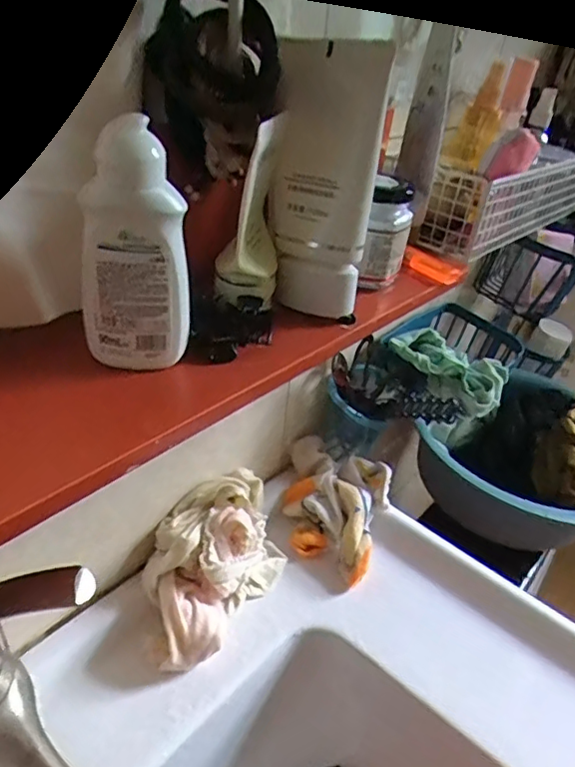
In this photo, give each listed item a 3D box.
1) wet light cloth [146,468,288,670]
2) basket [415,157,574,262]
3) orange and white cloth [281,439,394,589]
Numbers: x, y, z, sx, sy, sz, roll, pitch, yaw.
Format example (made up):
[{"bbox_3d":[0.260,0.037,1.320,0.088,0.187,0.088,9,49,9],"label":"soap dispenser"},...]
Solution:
[{"bbox_3d":[-0.065,0.148,0.493,0.088,0.075,0.161,22,38,22],"label":"wet light cloth"},{"bbox_3d":[0.220,-0.177,0.552,0.245,0.072,0.057,-24,45,-36],"label":"basket"},{"bbox_3d":[0.042,0.120,0.579,0.107,0.047,0.120,17,36,15],"label":"orange and white cloth"}]

